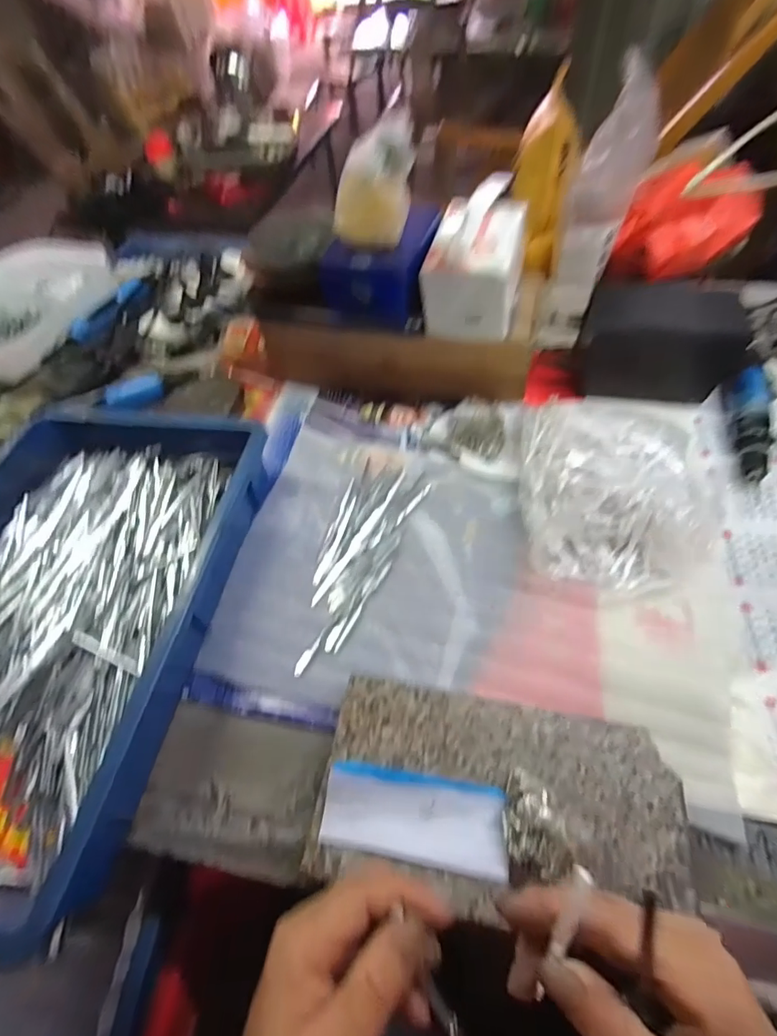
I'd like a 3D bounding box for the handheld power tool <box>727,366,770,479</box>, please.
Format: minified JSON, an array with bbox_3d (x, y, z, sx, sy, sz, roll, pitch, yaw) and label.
[{"bbox_3d":[0.409,-0.111,0.523,0.032,0.044,0.170,15,59,15],"label":"handheld power tool"}]

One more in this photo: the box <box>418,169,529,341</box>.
[{"bbox_3d":[0.093,-0.271,0.490,0.095,0.111,0.095,12,58,13],"label":"box"}]

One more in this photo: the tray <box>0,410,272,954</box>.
[{"bbox_3d":[-0.301,0.083,0.420,0.282,0.074,0.414,4,54,8],"label":"tray"}]

